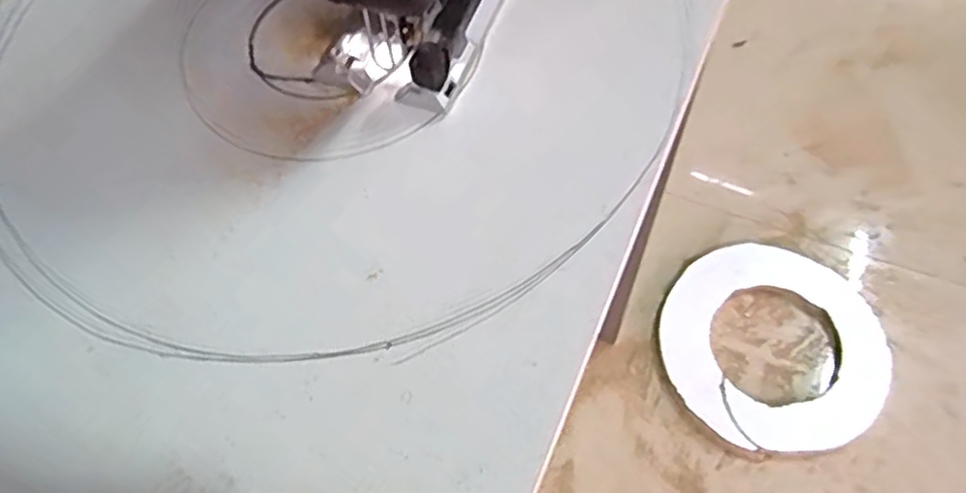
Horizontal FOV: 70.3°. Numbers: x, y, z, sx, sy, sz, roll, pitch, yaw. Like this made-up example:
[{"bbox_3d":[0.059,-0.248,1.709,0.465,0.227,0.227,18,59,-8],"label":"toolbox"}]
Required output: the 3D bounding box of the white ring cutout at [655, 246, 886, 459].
[{"bbox_3d":[0.467,0.162,1.115,0.351,0.016,0.341,-2,60,3],"label":"white ring cutout"}]

